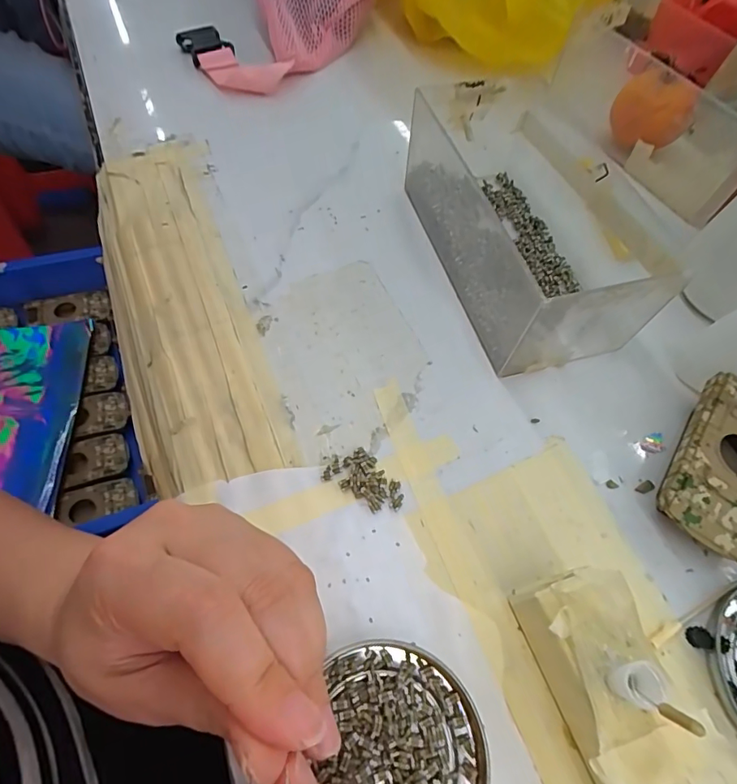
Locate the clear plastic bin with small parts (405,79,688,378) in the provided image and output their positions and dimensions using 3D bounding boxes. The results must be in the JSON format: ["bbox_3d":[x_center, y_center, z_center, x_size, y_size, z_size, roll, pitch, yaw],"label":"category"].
[{"bbox_3d":[0.091,-0.107,0.295,0.092,0.069,0.176,-9,61,-9],"label":"clear plastic bin with small parts"}]

